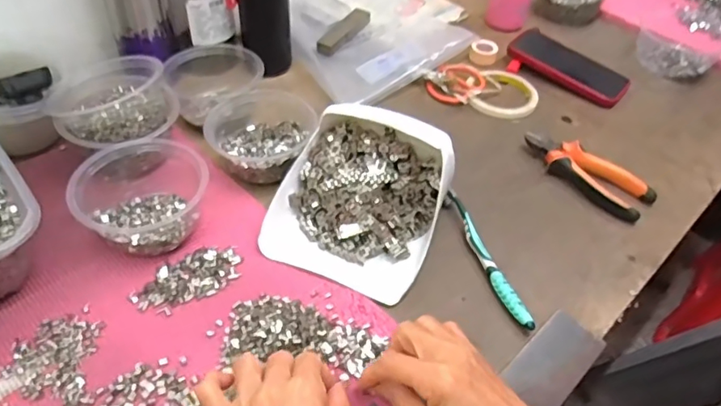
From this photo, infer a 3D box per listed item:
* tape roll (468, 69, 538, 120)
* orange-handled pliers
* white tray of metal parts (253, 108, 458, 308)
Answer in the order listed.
[{"bbox_3d":[0.199,-0.150,0.727,0.083,0.015,0.098,16,47,10],"label":"tape roll"},{"bbox_3d":[0.254,-0.035,0.608,0.148,0.024,0.052,34,52,25],"label":"orange-handled pliers"},{"bbox_3d":[0.002,-0.017,0.517,0.157,0.075,0.171,19,48,13],"label":"white tray of metal parts"}]

